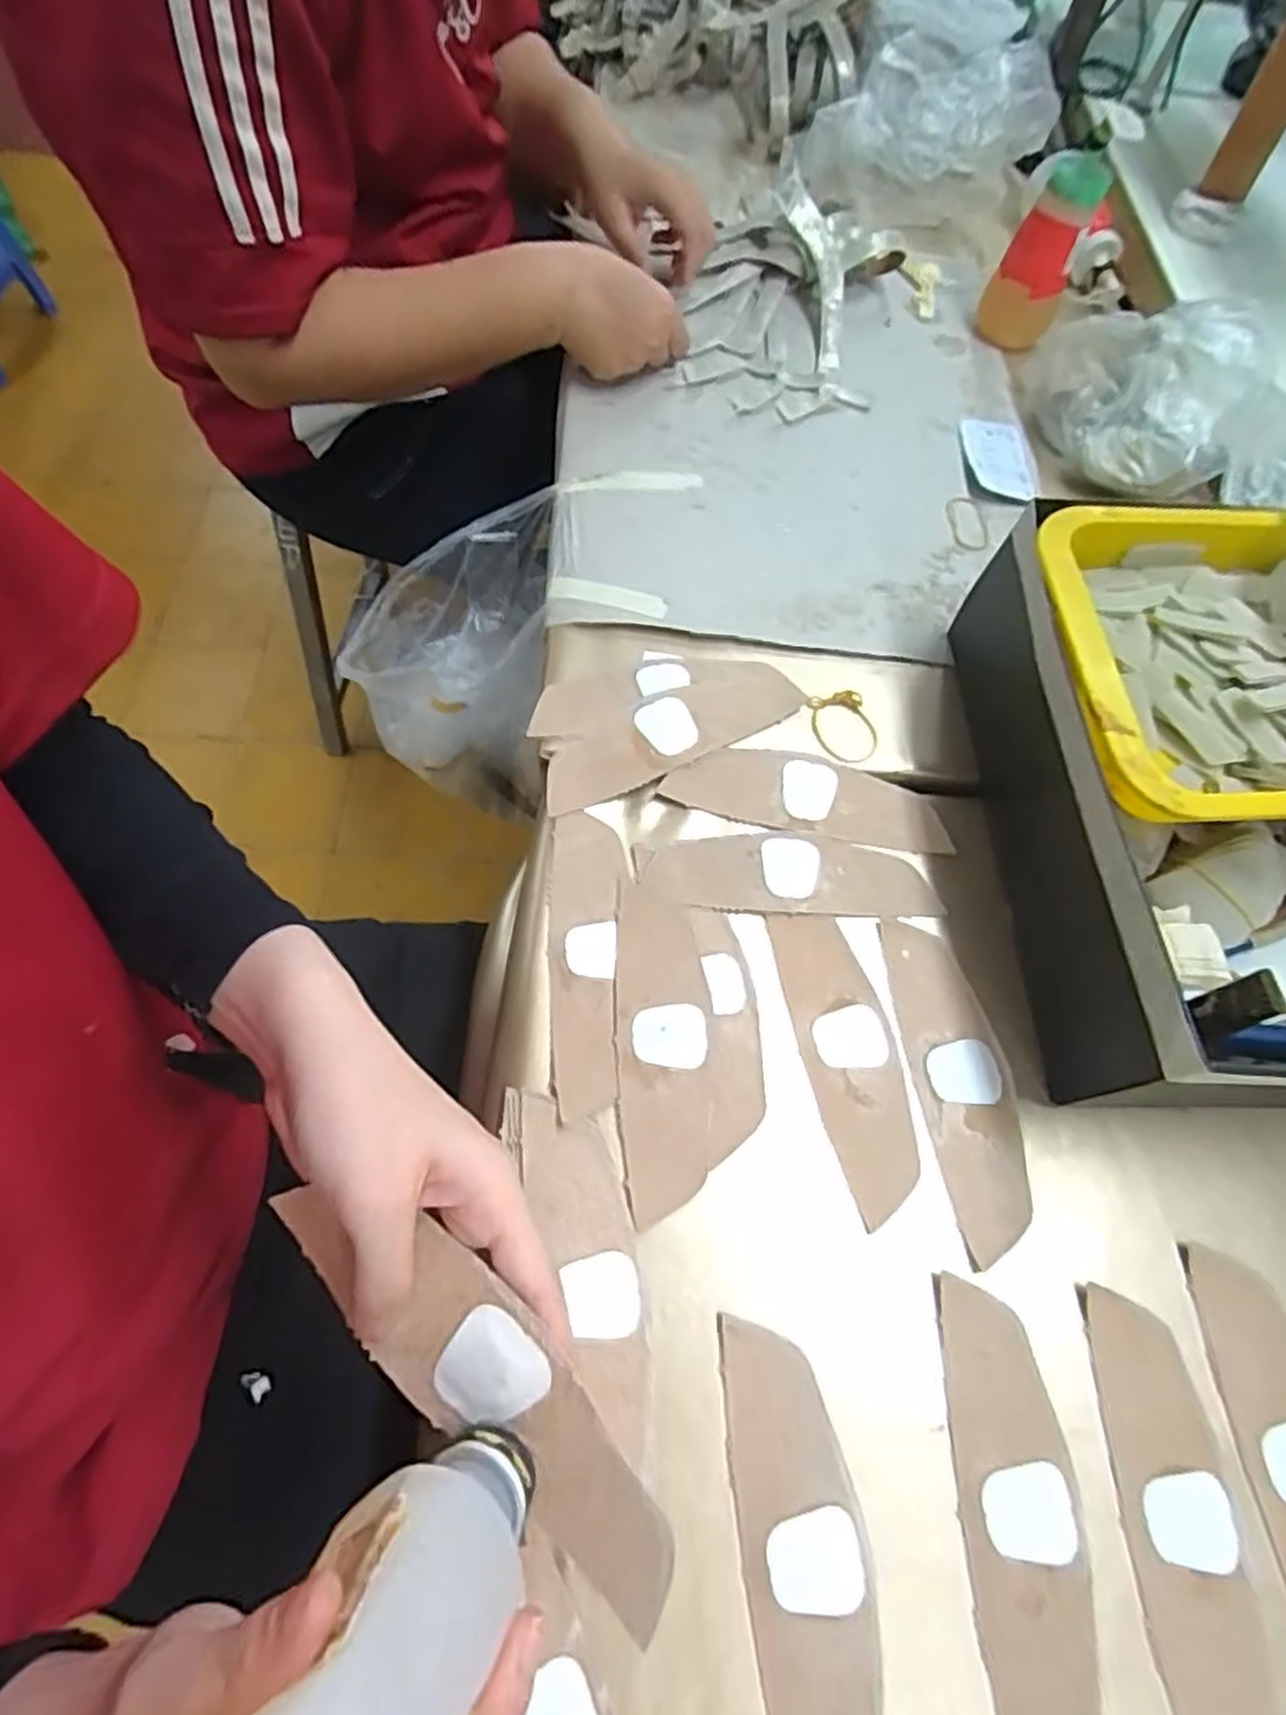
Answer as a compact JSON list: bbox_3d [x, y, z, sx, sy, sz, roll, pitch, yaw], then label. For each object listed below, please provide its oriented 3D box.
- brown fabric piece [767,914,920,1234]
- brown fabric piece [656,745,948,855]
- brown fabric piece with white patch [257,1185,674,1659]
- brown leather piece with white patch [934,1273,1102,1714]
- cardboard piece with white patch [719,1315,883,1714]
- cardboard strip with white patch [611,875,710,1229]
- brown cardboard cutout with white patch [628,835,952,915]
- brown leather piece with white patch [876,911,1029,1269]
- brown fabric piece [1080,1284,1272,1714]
[{"bbox_3d":[0.111,0.105,0.424,0.051,0.004,0.159,-10,64,-6],"label":"brown fabric piece"},{"bbox_3d":[0.103,-0.039,0.493,0.176,0.005,0.052,11,70,-2],"label":"brown fabric piece"},{"bbox_3d":[-0.054,0.170,0.258,0.173,0.006,0.048,41,100,12],"label":"brown fabric piece with white patch"},{"bbox_3d":[0.164,0.284,0.338,0.053,0.005,0.172,0,64,-3],"label":"brown leather piece with white patch"},{"bbox_3d":[0.068,0.295,0.324,0.051,0.004,0.174,-5,65,-6],"label":"cardboard piece with white patch"},{"bbox_3d":[0.011,0.096,0.420,0.050,0.005,0.174,-1,63,-5],"label":"cardboard strip with white patch"},{"bbox_3d":[0.086,0.010,0.466,0.175,0.008,0.048,4,64,-2],"label":"brown cardboard cutout with white patch"},{"bbox_3d":[0.172,0.116,0.421,0.052,0.004,0.173,-4,62,-7],"label":"brown leather piece with white patch"},{"bbox_3d":[0.235,0.289,0.340,0.048,0.004,0.172,-1,64,-4],"label":"brown fabric piece"}]

